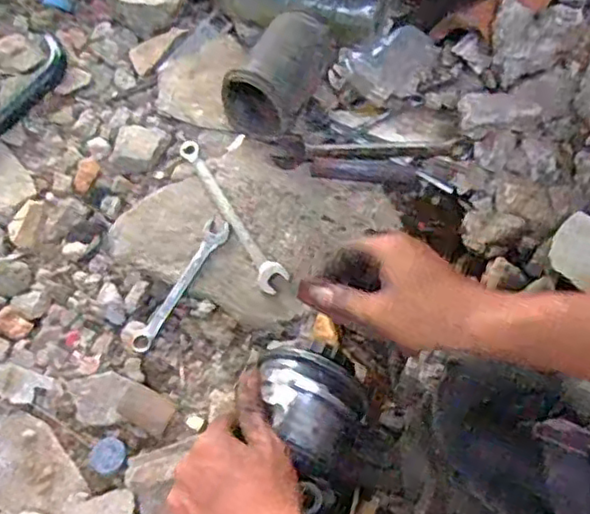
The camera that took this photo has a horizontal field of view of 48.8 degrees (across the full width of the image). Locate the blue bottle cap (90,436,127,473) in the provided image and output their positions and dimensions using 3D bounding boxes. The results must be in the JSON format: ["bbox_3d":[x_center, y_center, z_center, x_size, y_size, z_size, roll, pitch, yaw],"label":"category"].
[{"bbox_3d":[-0.167,0.177,0.582,0.033,0.007,0.031,-2,66,4],"label":"blue bottle cap"}]

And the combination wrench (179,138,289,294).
[{"bbox_3d":[-0.067,-0.043,0.656,0.028,0.016,0.194,-32,67,-9],"label":"combination wrench"}]

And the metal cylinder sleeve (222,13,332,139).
[{"bbox_3d":[-0.008,-0.186,0.674,0.080,0.084,0.130,31,72,17],"label":"metal cylinder sleeve"}]

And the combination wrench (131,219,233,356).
[{"bbox_3d":[-0.111,0.025,0.630,0.024,0.013,0.146,29,72,16],"label":"combination wrench"}]

